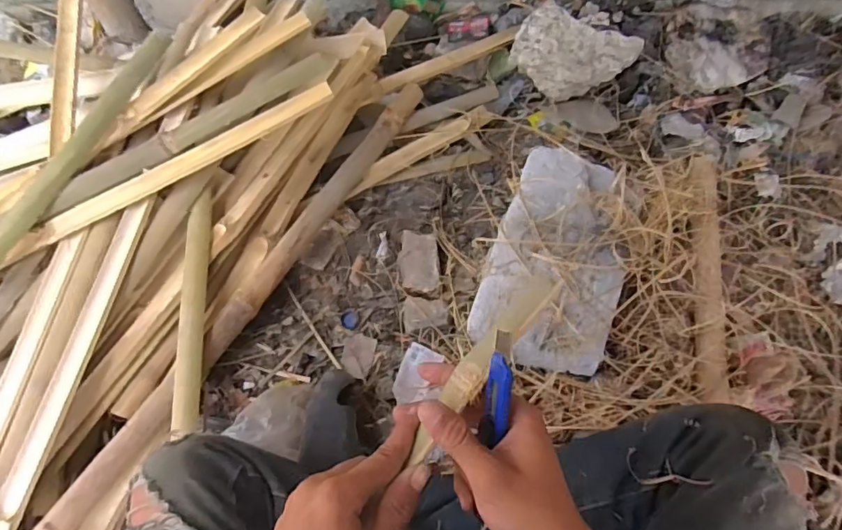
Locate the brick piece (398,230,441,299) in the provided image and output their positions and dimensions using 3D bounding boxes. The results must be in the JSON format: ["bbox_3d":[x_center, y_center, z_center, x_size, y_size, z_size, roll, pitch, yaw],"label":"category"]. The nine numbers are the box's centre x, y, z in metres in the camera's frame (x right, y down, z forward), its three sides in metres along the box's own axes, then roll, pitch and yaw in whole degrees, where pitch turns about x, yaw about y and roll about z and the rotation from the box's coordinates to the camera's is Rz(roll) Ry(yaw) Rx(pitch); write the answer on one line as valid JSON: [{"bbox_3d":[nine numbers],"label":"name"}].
[{"bbox_3d":[-0.002,-0.002,0.865,0.066,0.023,0.117,-1,61,1],"label":"brick piece"}]

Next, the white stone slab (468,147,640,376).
[{"bbox_3d":[0.215,-0.025,0.795,0.195,0.076,0.352,17,66,9],"label":"white stone slab"}]

